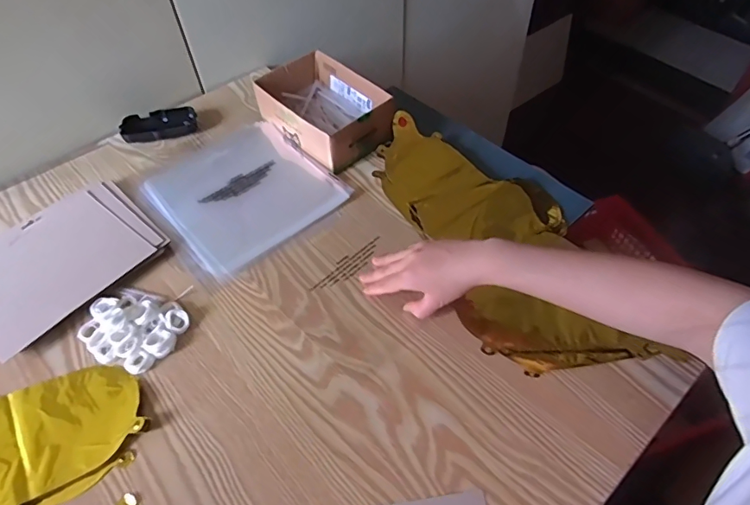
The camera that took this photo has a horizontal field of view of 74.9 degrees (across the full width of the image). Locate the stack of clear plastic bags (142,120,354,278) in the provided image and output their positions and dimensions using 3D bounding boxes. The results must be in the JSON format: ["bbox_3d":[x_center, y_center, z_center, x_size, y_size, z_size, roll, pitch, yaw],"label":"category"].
[{"bbox_3d":[-0.183,-0.093,0.671,0.209,0.010,0.229,-35,59,-23],"label":"stack of clear plastic bags"}]

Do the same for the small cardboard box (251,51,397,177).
[{"bbox_3d":[-0.075,-0.208,0.719,0.128,0.066,0.189,-36,60,-24],"label":"small cardboard box"}]

